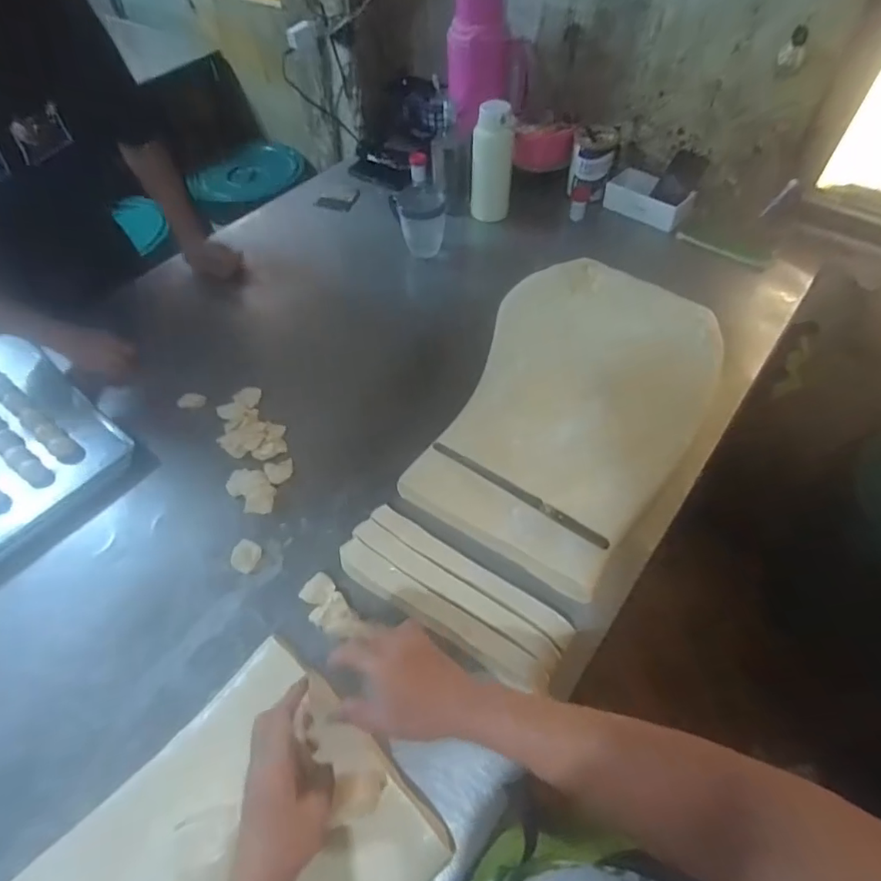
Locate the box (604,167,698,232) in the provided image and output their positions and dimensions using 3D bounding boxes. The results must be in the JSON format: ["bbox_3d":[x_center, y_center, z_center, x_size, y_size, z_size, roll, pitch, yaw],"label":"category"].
[{"bbox_3d":[0.478,-0.558,1.201,0.194,0.068,0.080,38,63,24],"label":"box"}]

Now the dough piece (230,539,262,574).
[{"bbox_3d":[-0.279,0.165,0.742,0.039,0.020,0.040,-1,54,1],"label":"dough piece"}]

